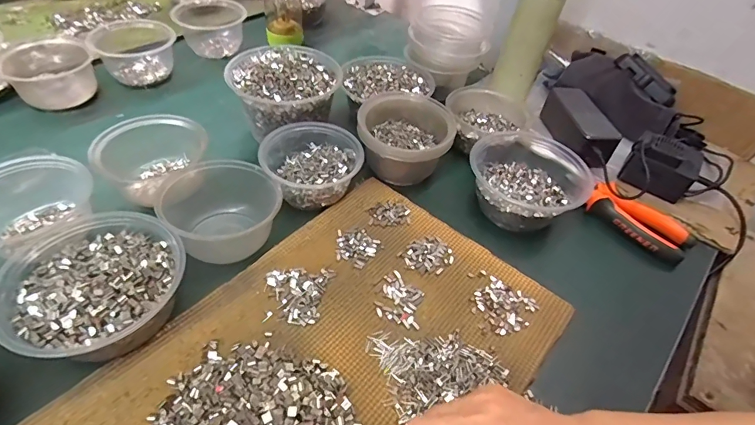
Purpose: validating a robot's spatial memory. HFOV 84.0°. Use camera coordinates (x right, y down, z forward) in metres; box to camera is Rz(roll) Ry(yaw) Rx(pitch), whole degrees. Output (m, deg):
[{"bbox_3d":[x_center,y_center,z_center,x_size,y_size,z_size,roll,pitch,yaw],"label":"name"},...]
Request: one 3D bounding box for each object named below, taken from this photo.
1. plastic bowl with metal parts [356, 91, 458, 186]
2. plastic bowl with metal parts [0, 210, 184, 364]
[{"bbox_3d":[0.036,-0.093,0.523,0.110,0.079,0.121,3,46,-3],"label":"plastic bowl with metal parts"},{"bbox_3d":[-0.245,0.059,0.365,0.134,0.053,0.155,-33,58,-31],"label":"plastic bowl with metal parts"}]

